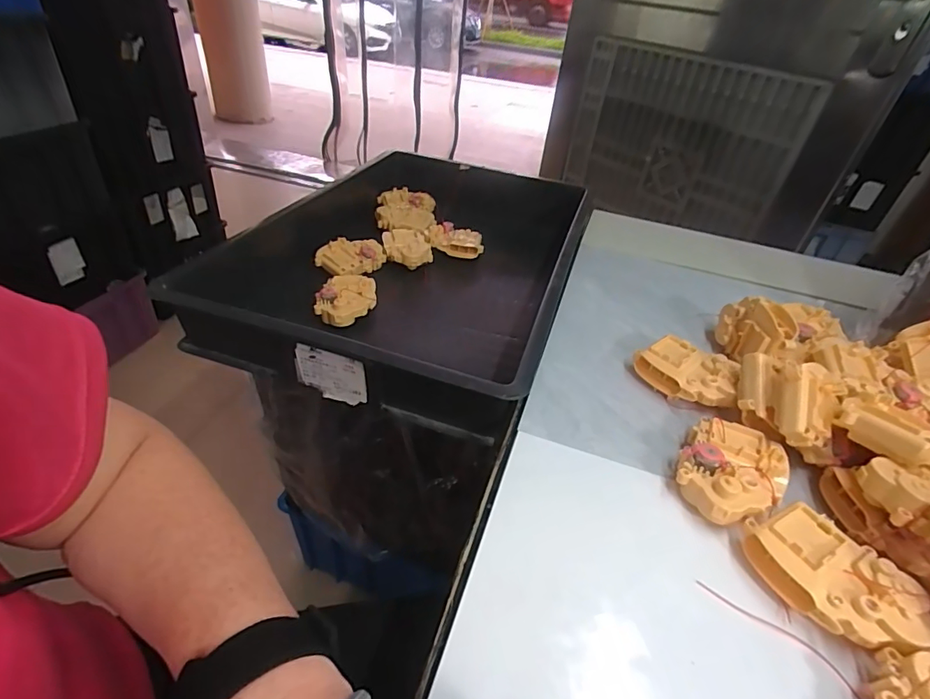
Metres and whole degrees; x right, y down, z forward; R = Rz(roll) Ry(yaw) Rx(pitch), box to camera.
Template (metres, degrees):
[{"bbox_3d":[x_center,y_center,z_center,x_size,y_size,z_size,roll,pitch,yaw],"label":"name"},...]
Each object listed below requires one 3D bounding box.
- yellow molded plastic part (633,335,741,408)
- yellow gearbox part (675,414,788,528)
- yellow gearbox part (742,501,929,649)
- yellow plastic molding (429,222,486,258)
[{"bbox_3d":[0.218,0.024,0.457,0.055,0.038,0.090,-24,48,-33],"label":"yellow molded plastic part"},{"bbox_3d":[0.211,0.098,0.374,0.070,0.039,0.096,29,43,25],"label":"yellow gearbox part"},{"bbox_3d":[0.244,0.154,0.314,0.064,0.038,0.091,-8,41,-18],"label":"yellow gearbox part"},{"bbox_3d":[-0.014,-0.180,0.773,0.087,0.034,0.051,7,39,0],"label":"yellow plastic molding"}]

